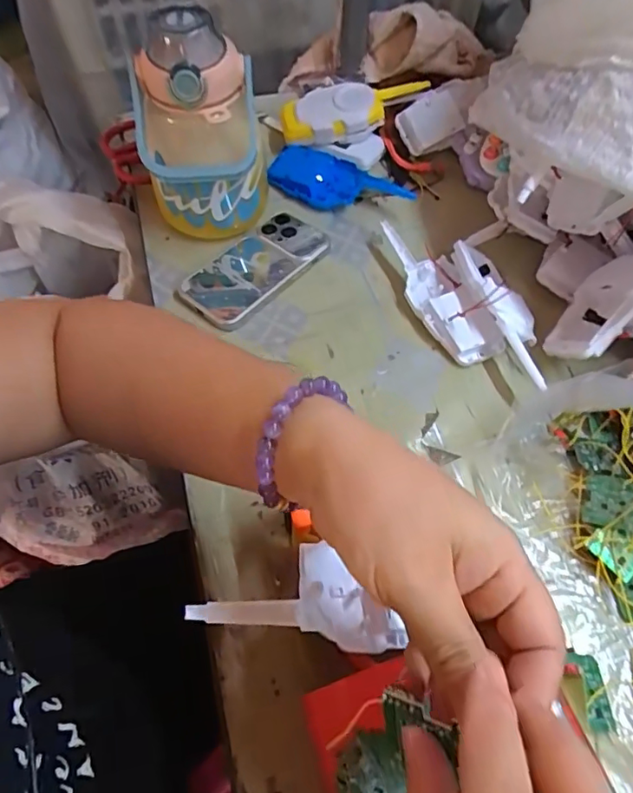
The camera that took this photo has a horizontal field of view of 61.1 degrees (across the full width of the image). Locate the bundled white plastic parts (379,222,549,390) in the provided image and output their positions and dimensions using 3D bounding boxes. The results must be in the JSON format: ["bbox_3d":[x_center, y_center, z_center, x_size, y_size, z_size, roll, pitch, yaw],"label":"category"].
[{"bbox_3d":[0.128,-0.095,0.474,0.082,0.054,0.200,-17,59,-10],"label":"bundled white plastic parts"}]

